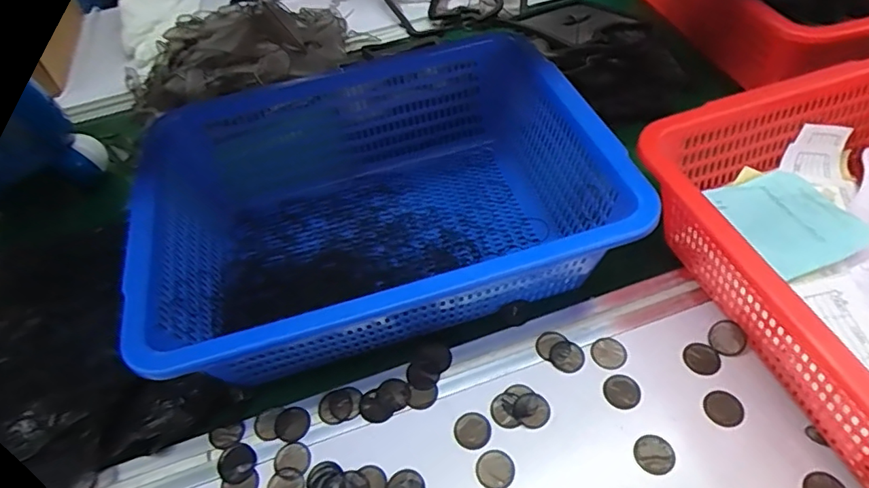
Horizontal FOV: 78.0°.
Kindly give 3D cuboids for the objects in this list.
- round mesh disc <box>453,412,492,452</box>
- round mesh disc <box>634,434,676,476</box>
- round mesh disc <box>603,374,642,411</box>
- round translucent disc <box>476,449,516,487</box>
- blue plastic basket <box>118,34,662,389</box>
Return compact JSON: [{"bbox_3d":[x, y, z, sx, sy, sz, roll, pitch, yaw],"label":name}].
[{"bbox_3d":[0.029,0.144,0.413,0.028,0.004,0.027,-3,51,4],"label":"round mesh disc"},{"bbox_3d":[0.161,0.153,0.392,0.028,0.004,0.027,-3,51,4],"label":"round mesh disc"},{"bbox_3d":[0.148,0.115,0.422,0.027,0.004,0.028,-3,51,4],"label":"round mesh disc"},{"bbox_3d":[0.045,0.166,0.394,0.028,0.004,0.027,-3,51,4],"label":"round translucent disc"},{"bbox_3d":[-0.050,-0.039,0.492,0.383,0.116,0.297,-16,51,-7],"label":"blue plastic basket"}]

